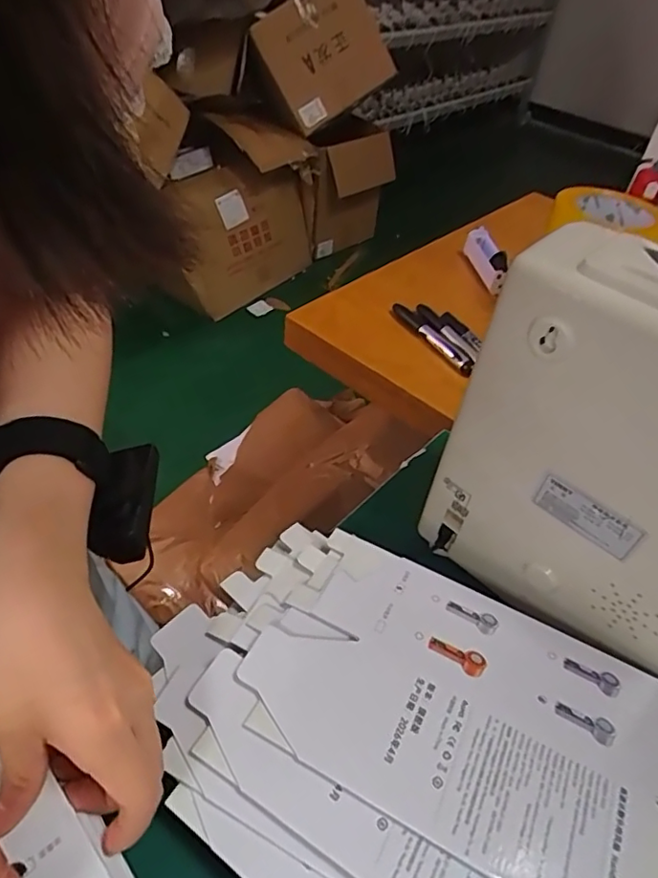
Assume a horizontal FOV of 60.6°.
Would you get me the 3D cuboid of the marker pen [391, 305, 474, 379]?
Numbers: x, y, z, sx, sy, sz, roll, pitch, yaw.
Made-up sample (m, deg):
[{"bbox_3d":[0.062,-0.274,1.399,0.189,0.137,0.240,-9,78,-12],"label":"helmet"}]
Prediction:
[{"bbox_3d":[0.111,-0.111,0.608,0.014,0.014,0.129,-20,51,-24],"label":"marker pen"}]

